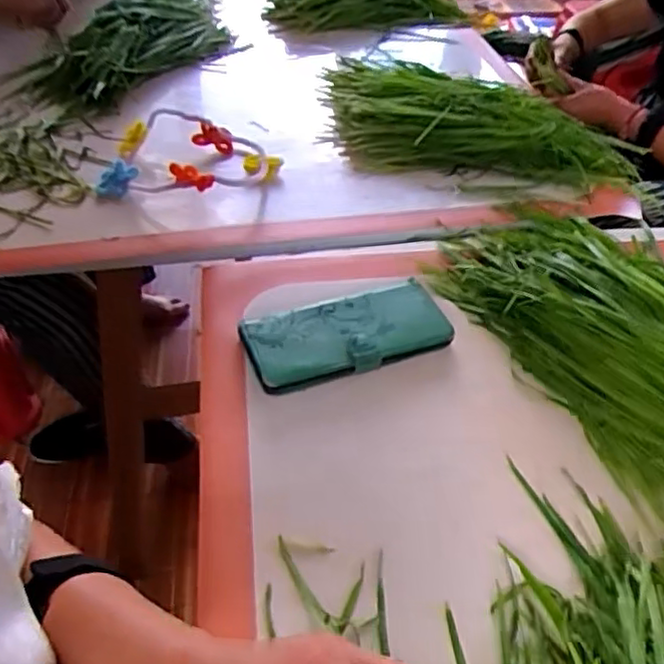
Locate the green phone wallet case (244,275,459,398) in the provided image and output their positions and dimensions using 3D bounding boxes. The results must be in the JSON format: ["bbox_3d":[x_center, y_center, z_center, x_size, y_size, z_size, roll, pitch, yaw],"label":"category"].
[{"bbox_3d":[0.010,0.003,0.559,0.162,0.025,0.075,-14,46,-18],"label":"green phone wallet case"}]

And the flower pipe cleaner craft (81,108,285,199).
[{"bbox_3d":[-0.164,-0.187,0.727,0.208,0.051,0.147,12,43,9],"label":"flower pipe cleaner craft"}]

